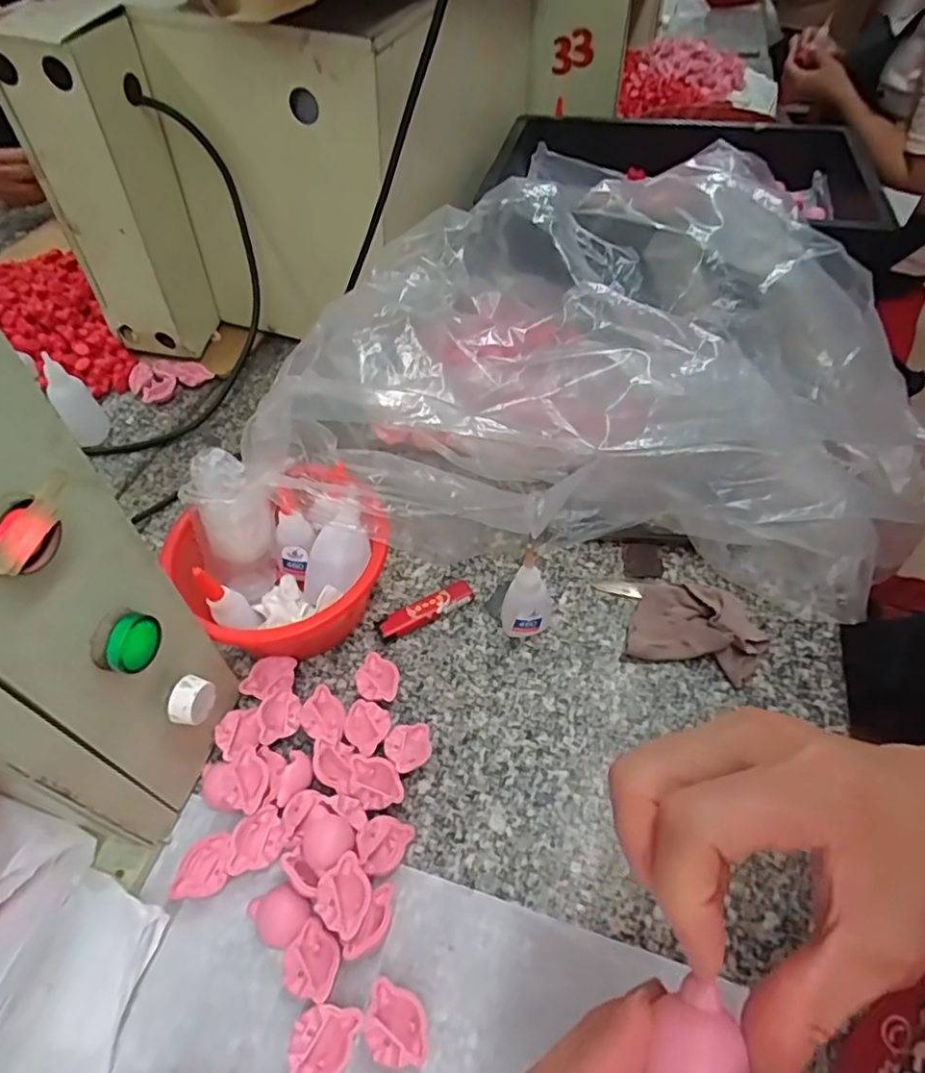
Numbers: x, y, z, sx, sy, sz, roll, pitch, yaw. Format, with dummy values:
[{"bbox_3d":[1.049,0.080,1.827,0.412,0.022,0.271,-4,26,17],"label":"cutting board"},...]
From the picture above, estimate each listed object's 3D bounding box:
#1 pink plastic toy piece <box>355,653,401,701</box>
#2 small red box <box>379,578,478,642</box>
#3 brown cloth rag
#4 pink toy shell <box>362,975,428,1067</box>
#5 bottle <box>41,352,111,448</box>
[{"bbox_3d":[-0.056,0.098,0.418,0.030,0.015,0.029,-1,50,1],"label":"pink plastic toy piece"},{"bbox_3d":[-0.027,0.055,0.458,0.074,0.012,0.018,-24,53,-17],"label":"small red box"},{"bbox_3d":[0.167,0.062,0.436,0.087,0.025,0.067,15,52,14],"label":"brown cloth rag"},{"bbox_3d":[-0.031,0.238,0.300,0.032,0.014,0.030,-1,50,1],"label":"pink toy shell"},{"bbox_3d":[-0.364,-0.131,0.575,0.034,0.086,0.037,-28,54,-20],"label":"bottle"}]

